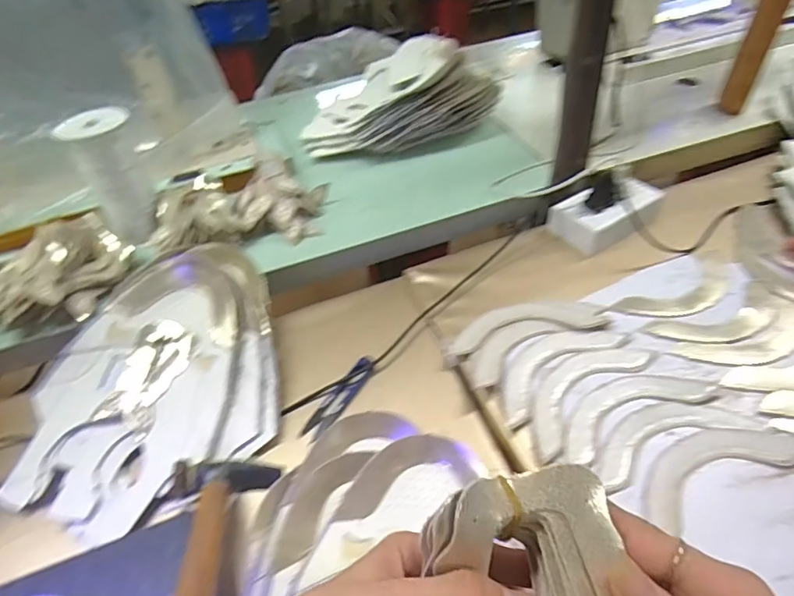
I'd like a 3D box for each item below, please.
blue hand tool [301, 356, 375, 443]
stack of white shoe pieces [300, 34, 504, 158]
[{"bbox_3d":[-0.055,0.096,0.504,0.024,0.004,0.099,21,52,25],"label":"blue hand tool"},{"bbox_3d":[-0.009,-0.330,0.816,0.297,0.122,0.243,-12,44,-5],"label":"stack of white shoe pieces"}]

